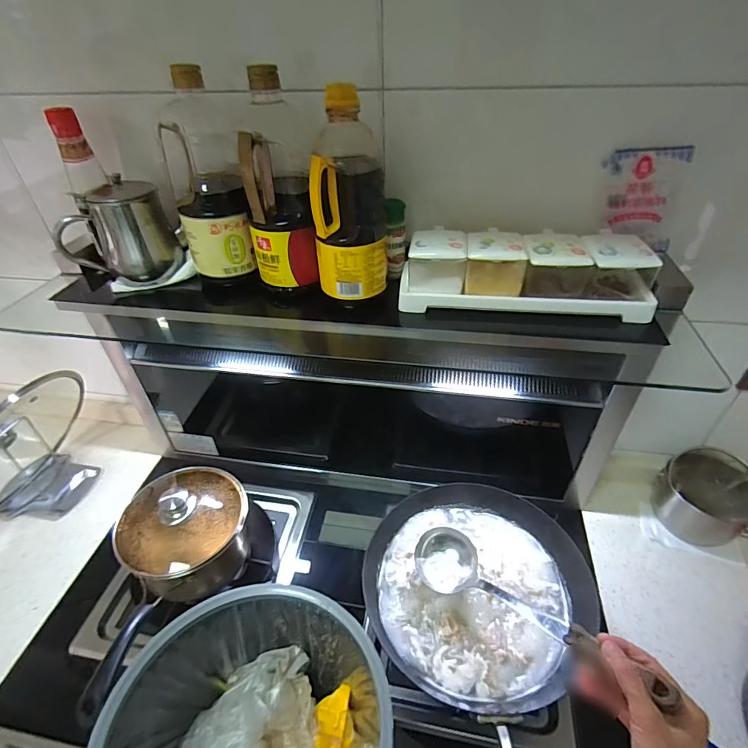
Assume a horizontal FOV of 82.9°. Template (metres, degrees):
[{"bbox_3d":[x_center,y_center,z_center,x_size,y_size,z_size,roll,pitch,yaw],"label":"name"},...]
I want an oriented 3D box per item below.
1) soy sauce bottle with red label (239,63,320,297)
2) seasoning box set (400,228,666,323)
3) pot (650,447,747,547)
[{"bbox_3d":[-0.121,-0.227,0.536,0.085,0.235,0.087,-5,40,-4],"label":"soy sauce bottle with red label"},{"bbox_3d":[0.191,-0.132,0.542,0.307,0.077,0.089,4,40,7],"label":"seasoning box set"},{"bbox_3d":[0.596,0.228,0.752,0.141,0.126,0.161,-23,44,-23],"label":"pot"}]

